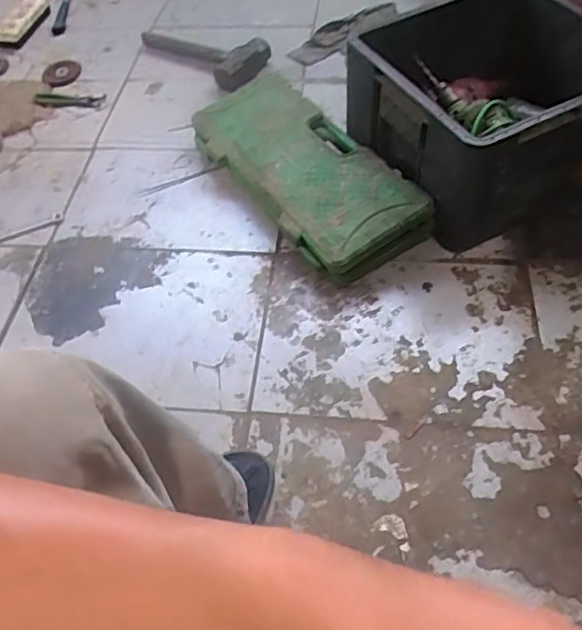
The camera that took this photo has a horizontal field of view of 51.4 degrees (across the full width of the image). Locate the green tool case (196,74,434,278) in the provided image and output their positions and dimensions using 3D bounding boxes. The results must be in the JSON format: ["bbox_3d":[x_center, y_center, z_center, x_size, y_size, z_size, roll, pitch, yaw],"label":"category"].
[{"bbox_3d":[0.018,-0.249,1.050,0.196,0.096,0.481,-30,56,-17],"label":"green tool case"}]

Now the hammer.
[{"bbox_3d":[-0.200,-0.584,1.329,0.365,0.045,0.142,29,60,24],"label":"hammer"}]

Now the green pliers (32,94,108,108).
[{"bbox_3d":[-0.467,-0.453,1.277,0.162,0.018,0.050,5,53,9],"label":"green pliers"}]

